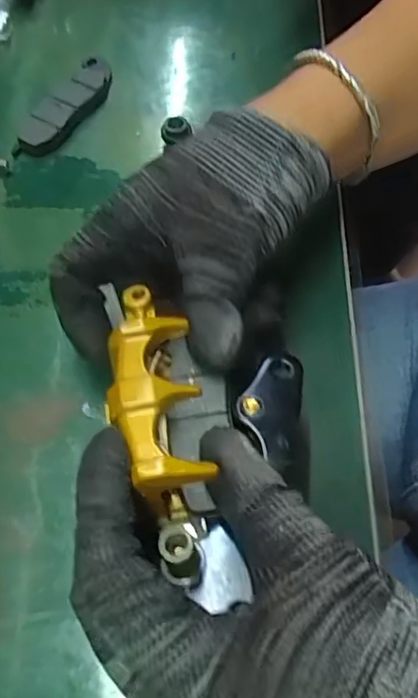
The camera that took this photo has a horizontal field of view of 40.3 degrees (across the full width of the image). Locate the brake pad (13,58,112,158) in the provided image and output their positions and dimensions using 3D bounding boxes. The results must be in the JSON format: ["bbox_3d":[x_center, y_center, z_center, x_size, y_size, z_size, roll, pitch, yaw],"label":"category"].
[{"bbox_3d":[-0.087,-0.151,0.357,0.031,0.012,0.088,28,66,14],"label":"brake pad"}]

